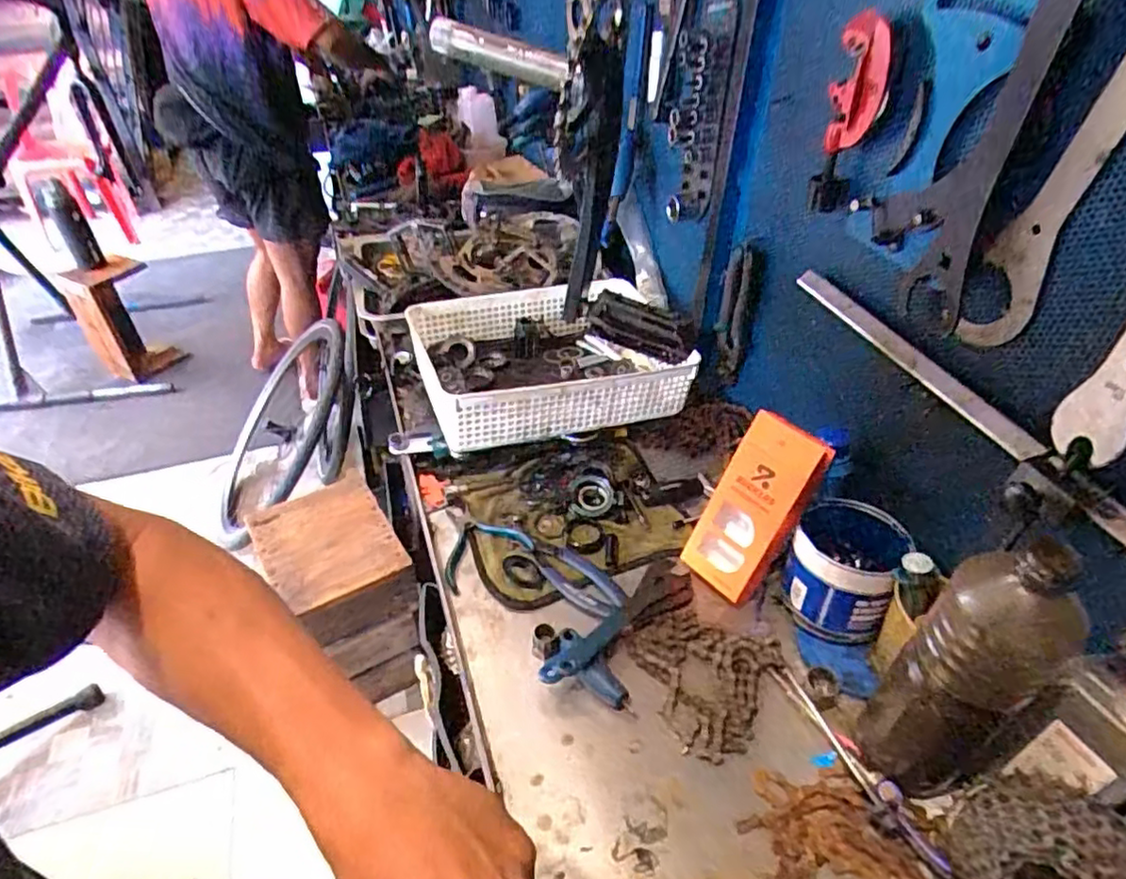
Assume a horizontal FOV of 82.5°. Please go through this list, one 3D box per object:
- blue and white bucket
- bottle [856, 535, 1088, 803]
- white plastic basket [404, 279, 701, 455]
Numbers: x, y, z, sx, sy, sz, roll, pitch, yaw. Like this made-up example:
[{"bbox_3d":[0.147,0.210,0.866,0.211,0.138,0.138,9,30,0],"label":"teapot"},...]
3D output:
[{"bbox_3d":[0.267,0.122,0.614,0.096,0.081,0.105,0,40,0],"label":"blue and white bucket"},{"bbox_3d":[0.285,0.164,0.450,0.077,0.268,0.081,-27,47,-28],"label":"bottle"},{"bbox_3d":[-0.025,-0.107,0.848,0.325,0.092,0.251,-9,41,-11],"label":"white plastic basket"}]

